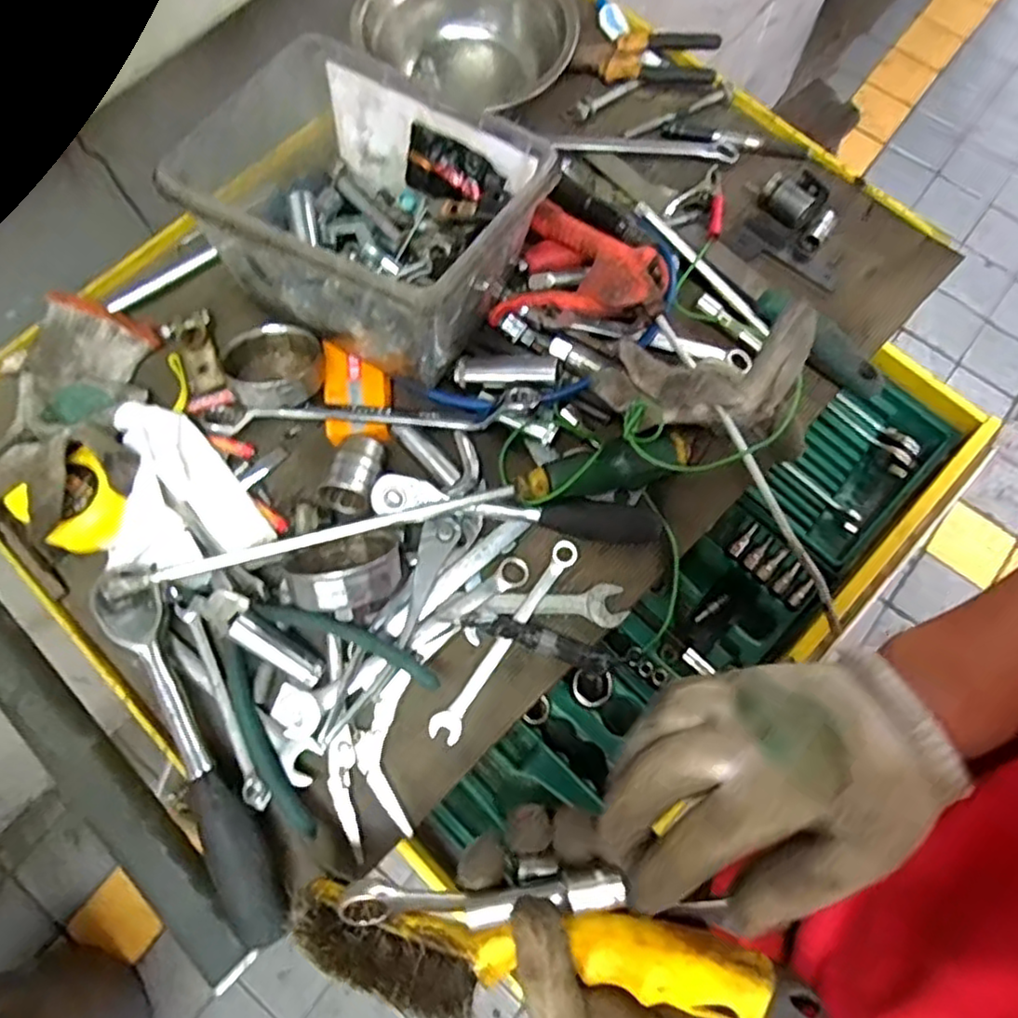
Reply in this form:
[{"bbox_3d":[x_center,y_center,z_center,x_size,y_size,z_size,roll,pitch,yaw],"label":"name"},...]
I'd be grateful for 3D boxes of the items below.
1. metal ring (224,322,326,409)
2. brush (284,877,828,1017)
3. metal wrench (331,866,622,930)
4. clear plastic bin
[{"bbox_3d":[-0.166,-0.103,0.469,0.068,0.036,0.068,-24,75,-6],"label":"metal ring"},{"bbox_3d":[0.006,0.214,0.312,0.252,0.033,0.046,-7,73,16],"label":"brush"},{"bbox_3d":[-0.014,0.191,0.324,0.137,0.017,0.020,-7,74,8],"label":"metal wrench"},{"bbox_3d":[-0.091,-0.196,0.450,0.197,0.122,0.153,24,76,7],"label":"clear plastic bin"}]

